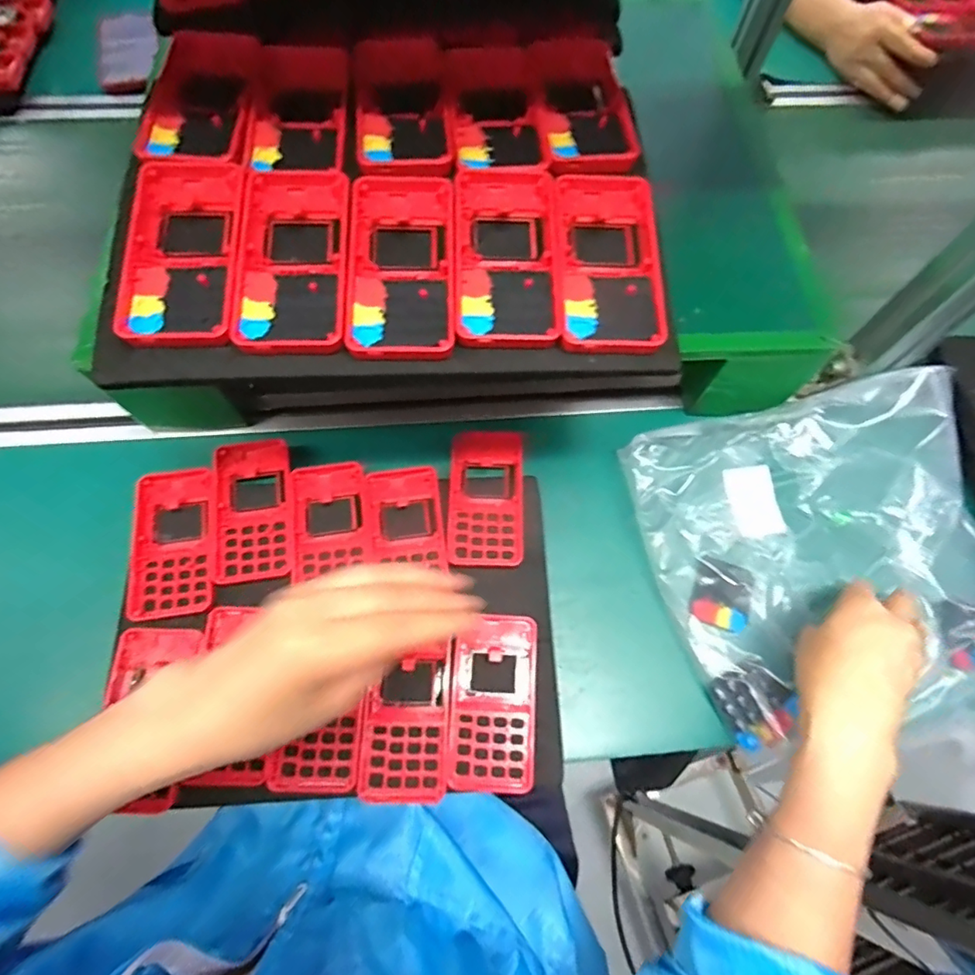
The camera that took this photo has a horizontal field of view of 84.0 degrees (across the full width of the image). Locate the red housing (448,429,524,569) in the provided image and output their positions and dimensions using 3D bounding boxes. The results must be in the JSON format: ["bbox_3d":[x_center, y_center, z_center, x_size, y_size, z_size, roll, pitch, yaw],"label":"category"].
[{"bbox_3d":[-0.001,0.010,0.472,0.062,0.020,0.122,2,67,-2],"label":"red housing"}]

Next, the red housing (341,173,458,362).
[{"bbox_3d":[-0.052,-0.139,0.332,0.061,0.017,0.131,-1,67,-3],"label":"red housing"}]

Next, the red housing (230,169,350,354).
[{"bbox_3d":[-0.116,-0.143,0.326,0.062,0.013,0.132,-1,67,-3],"label":"red housing"}]

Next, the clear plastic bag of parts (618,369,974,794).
[{"bbox_3d":[0.301,0.056,0.442,0.295,0.087,0.279,-14,69,-8],"label":"clear plastic bag of parts"}]

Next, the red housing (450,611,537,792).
[{"bbox_3d":[0.005,0.159,0.406,0.062,0.014,0.122,4,67,-1],"label":"red housing"}]

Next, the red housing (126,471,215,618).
[{"bbox_3d":[-0.255,0.043,0.438,0.062,0.014,0.120,-8,68,-6],"label":"red housing"}]

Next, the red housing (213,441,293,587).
[{"bbox_3d":[-0.197,0.016,0.454,0.064,0.011,0.121,-8,68,-6],"label":"red housing"}]

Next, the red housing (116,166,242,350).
[{"bbox_3d":[-0.180,-0.145,0.324,0.064,0.016,0.129,-2,67,-4],"label":"red housing"}]

